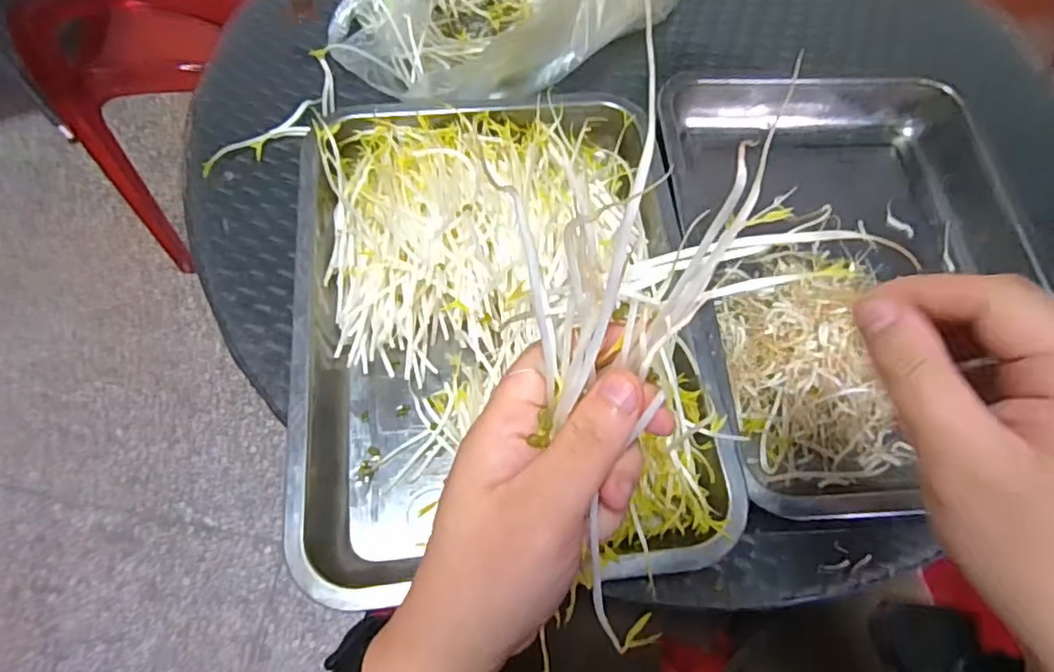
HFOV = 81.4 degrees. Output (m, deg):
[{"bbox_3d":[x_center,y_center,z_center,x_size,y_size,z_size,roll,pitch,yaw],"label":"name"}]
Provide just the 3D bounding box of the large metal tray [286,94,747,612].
[{"bbox_3d":[-0.017,-0.017,0.406,0.255,0.058,0.333,-4,68,-6],"label":"large metal tray"}]

